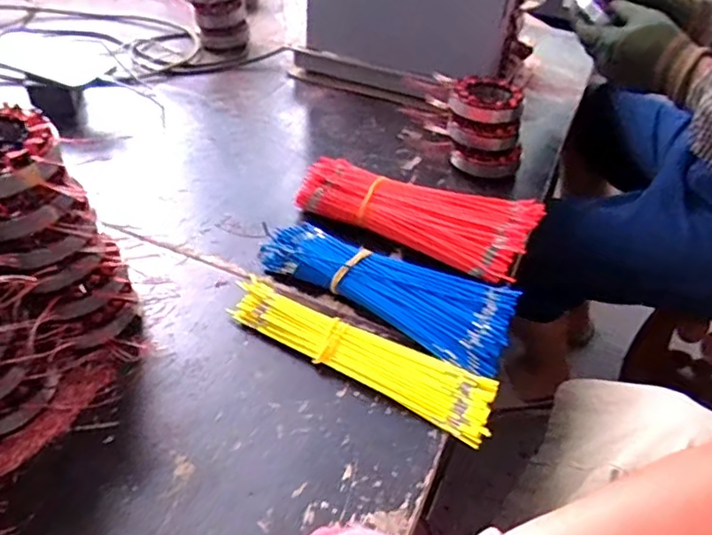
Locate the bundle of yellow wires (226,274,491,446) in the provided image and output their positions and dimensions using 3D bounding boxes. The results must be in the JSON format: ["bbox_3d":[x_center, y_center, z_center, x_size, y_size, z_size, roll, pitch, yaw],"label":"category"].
[{"bbox_3d":[0.003,0.071,0.507,0.239,0.021,0.056,24,44,20],"label":"bundle of yellow wires"}]

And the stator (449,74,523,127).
[{"bbox_3d":[0.158,-0.207,0.720,0.083,0.029,0.087,13,41,10],"label":"stator"}]

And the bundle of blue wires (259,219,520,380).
[{"bbox_3d":[0.031,0.016,0.560,0.243,0.034,0.085,26,44,22],"label":"bundle of blue wires"}]

